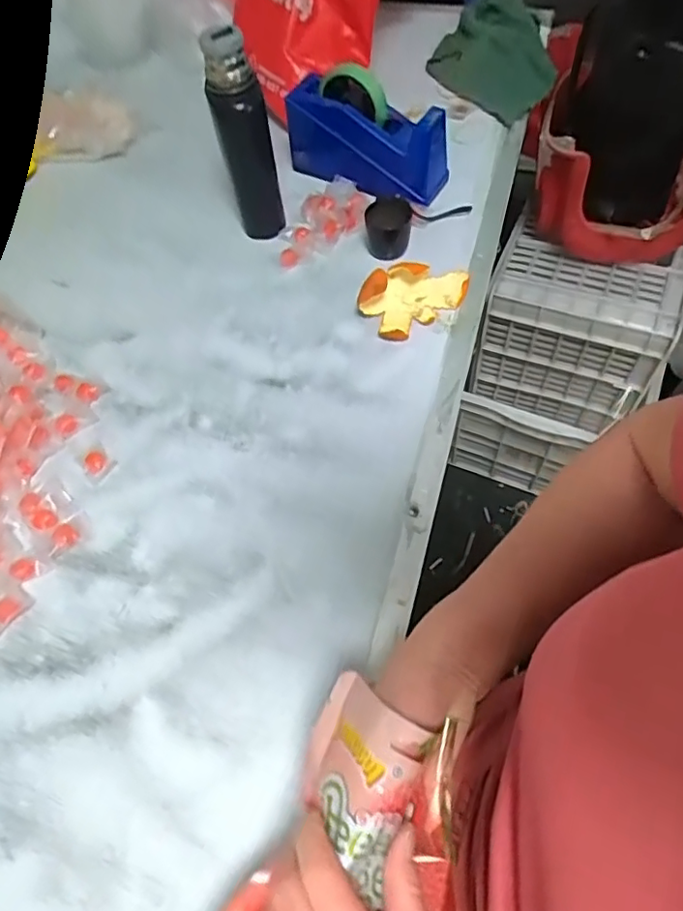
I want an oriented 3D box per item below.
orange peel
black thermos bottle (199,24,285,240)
[{"bbox_3d":[0.082,-0.179,0.608,0.121,0.044,0.066,-32,64,-15],"label":"orange peel"},{"bbox_3d":[-0.105,-0.340,0.624,0.056,0.208,0.051,-11,61,-3],"label":"black thermos bottle"}]

